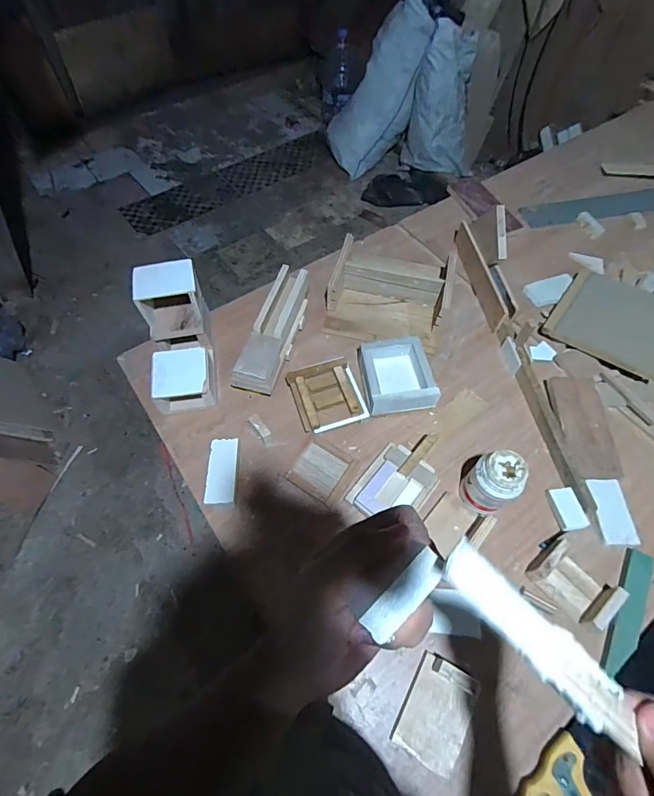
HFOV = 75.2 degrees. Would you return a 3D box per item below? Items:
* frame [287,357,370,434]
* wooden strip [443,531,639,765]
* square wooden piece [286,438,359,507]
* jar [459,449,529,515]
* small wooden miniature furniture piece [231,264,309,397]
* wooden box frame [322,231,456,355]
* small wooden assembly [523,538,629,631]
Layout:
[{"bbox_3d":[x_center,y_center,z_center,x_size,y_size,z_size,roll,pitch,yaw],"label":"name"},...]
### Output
[{"bbox_3d":[0.003,-0.005,0.837,0.129,0.027,0.138,-18,63,-12],"label":"frame"},{"bbox_3d":[0.117,0.132,0.224,0.026,0.004,0.149,-45,97,-13],"label":"wooden strip"},{"bbox_3d":[-0.008,0.132,0.773,0.098,0.029,0.102,29,64,14],"label":"square wooden piece"},{"bbox_3d":[0.277,0.147,0.719,0.066,0.135,0.081,-32,67,-18],"label":"jar"},{"bbox_3d":[-0.108,-0.143,0.896,0.080,0.068,0.296,15,61,6],"label":"small wooden miniature furniture piece"},{"bbox_3d":[0.138,-0.230,0.956,0.265,0.088,0.210,16,61,7],"label":"wooden box frame"},{"bbox_3d":[0.399,0.297,0.683,0.078,0.050,0.121,-40,69,-21],"label":"small wooden assembly"}]

